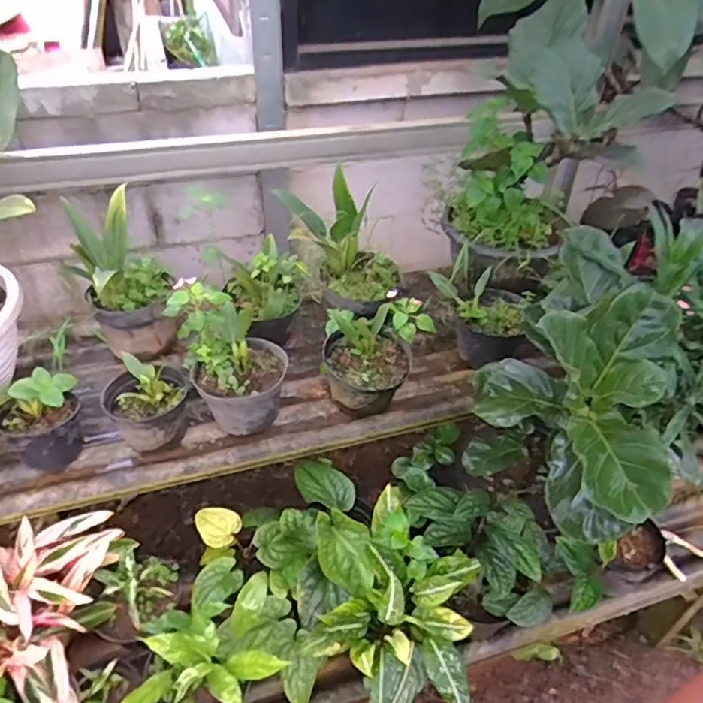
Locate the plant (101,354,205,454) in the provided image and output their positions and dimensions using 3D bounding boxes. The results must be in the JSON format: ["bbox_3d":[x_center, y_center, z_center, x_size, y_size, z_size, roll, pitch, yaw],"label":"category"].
[{"bbox_3d":[-0.379,0.106,1.108,0.136,0.132,0.142,7,41,5],"label":"plant"}]

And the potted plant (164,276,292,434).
[{"bbox_3d":[-0.228,0.019,1.111,0.201,0.274,0.176,-4,41,-7],"label":"potted plant"}]

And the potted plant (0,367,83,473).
[{"bbox_3d":[-0.549,0.124,1.034,0.141,0.185,0.111,-21,46,-25],"label":"potted plant"}]

